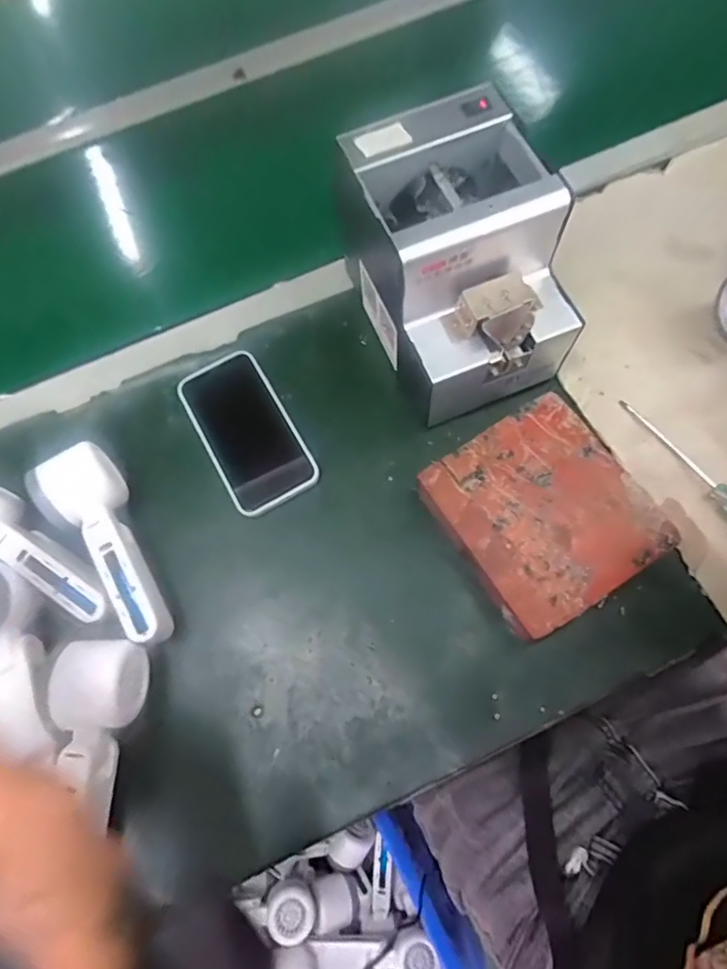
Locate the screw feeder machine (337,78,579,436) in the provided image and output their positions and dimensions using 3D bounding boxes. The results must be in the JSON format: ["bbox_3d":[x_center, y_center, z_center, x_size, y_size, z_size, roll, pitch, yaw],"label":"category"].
[{"bbox_3d":[0.073,-0.165,0.412,0.121,0.158,0.171,-23,69,-6],"label":"screw feeder machine"}]

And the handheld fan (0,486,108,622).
[{"bbox_3d":[-0.254,0.051,0.398,0.150,0.047,0.056,25,72,13],"label":"handheld fan"}]

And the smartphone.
[{"bbox_3d":[-0.101,-0.047,0.451,0.074,0.014,0.147,-30,70,-8],"label":"smartphone"}]

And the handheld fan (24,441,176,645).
[{"bbox_3d":[-0.191,0.048,0.405,0.057,0.049,0.163,-35,70,-10],"label":"handheld fan"}]

